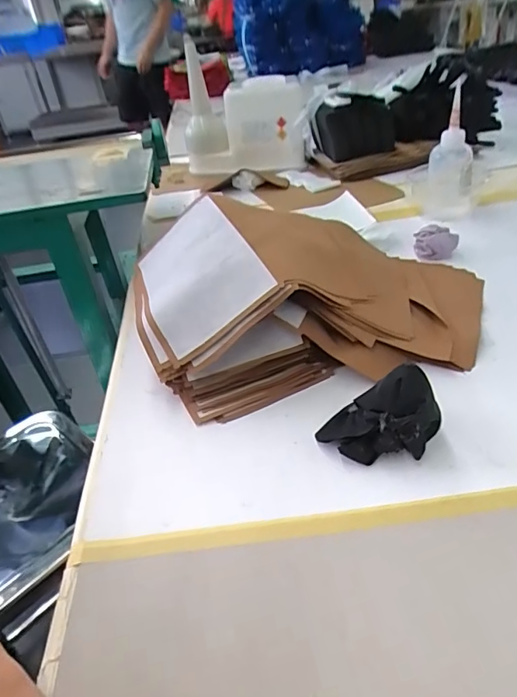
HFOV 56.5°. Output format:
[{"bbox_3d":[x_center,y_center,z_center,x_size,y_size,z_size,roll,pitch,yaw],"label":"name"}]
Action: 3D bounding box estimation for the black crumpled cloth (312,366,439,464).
[{"bbox_3d":[0.091,0.050,0.368,0.090,0.064,0.050,4,38,15],"label":"black crumpled cloth"}]

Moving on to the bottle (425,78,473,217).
[{"bbox_3d":[0.272,-0.258,0.676,0.073,0.143,0.060,5,38,16],"label":"bottle"}]

